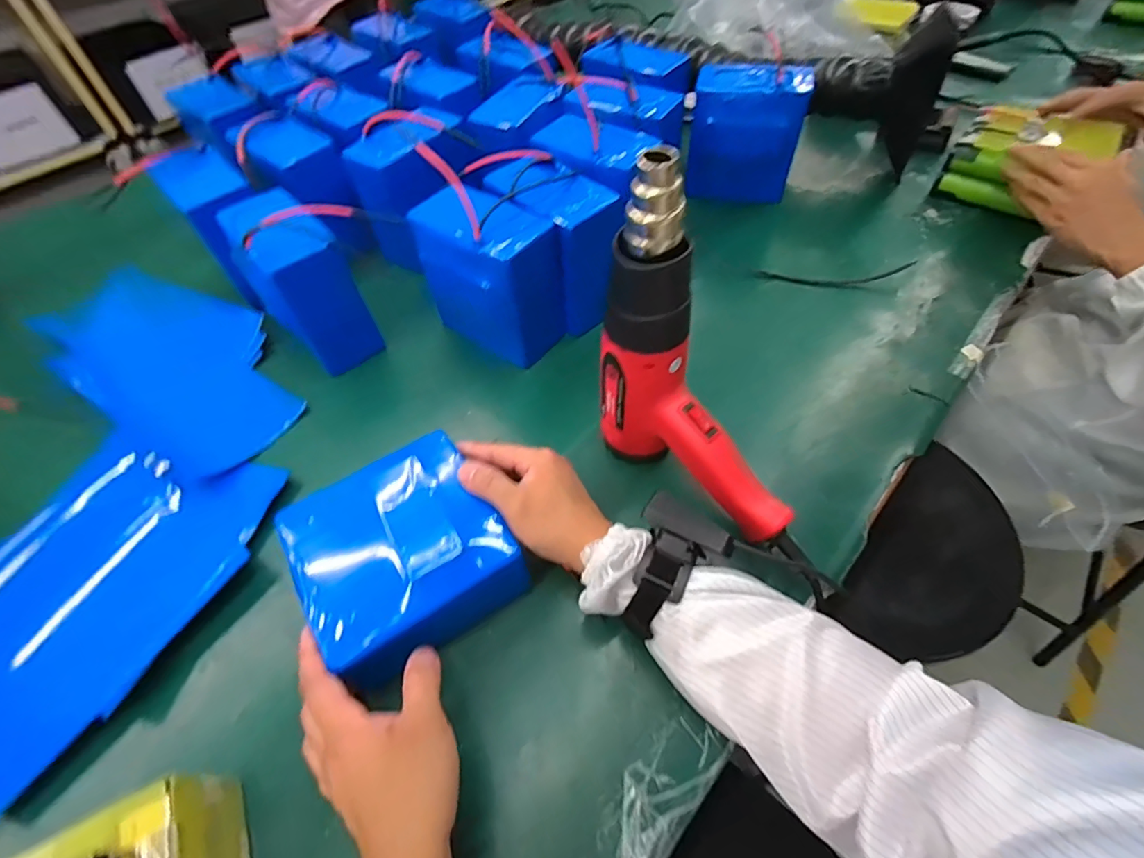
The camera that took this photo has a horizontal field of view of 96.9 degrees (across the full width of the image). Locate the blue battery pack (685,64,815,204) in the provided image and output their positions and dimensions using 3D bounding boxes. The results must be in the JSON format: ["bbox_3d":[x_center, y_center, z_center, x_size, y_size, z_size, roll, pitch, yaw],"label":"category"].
[{"bbox_3d":[0.234,-0.398,0.695,0.141,0.150,0.062,10,56,10],"label":"blue battery pack"}]

